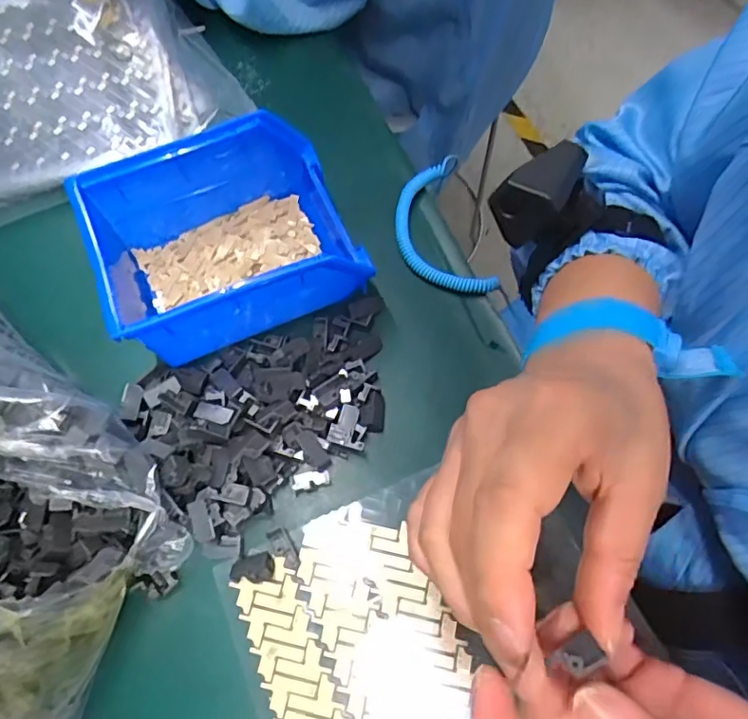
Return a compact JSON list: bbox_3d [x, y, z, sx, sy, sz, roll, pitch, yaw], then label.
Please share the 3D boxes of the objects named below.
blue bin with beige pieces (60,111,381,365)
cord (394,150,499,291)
[{"bbox_3d":[-0.086,-0.069,0.324,0.140,0.062,0.106,-22,70,-6],"label":"blue bin with beige pieces"},{"bbox_3d":[0.041,-0.083,0.366,0.052,0.018,0.100,-14,70,-3],"label":"cord"}]

